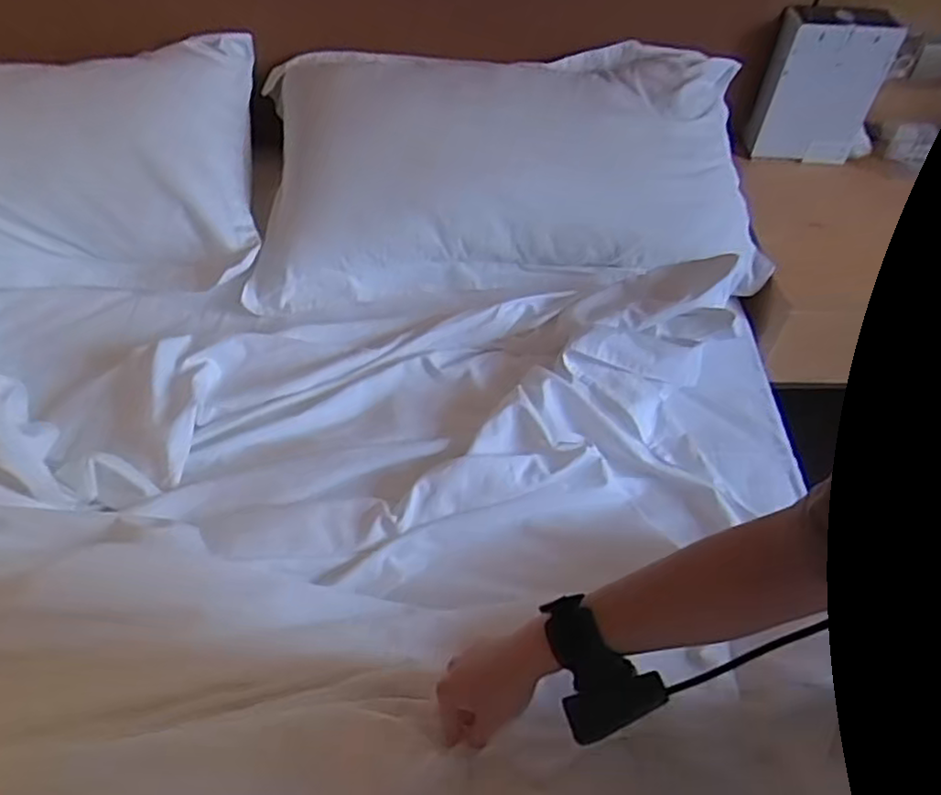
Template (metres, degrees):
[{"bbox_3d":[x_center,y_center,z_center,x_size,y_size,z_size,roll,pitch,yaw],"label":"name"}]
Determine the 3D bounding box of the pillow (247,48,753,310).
[{"bbox_3d":[0.062,-0.352,1.064,0.750,0.178,0.420,1,49,-2],"label":"pillow"}]

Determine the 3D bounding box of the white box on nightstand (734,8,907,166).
[{"bbox_3d":[0.597,-0.524,1.182,0.193,0.228,0.071,3,49,0],"label":"white box on nightstand"}]

